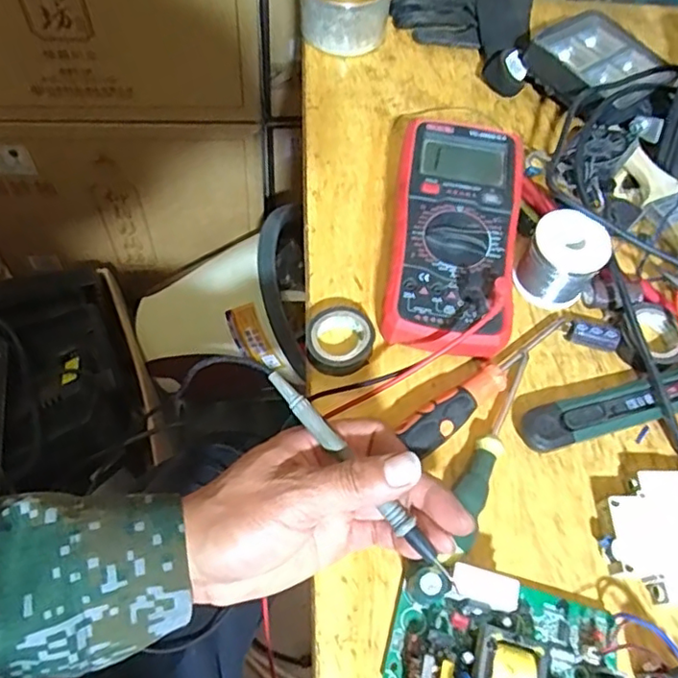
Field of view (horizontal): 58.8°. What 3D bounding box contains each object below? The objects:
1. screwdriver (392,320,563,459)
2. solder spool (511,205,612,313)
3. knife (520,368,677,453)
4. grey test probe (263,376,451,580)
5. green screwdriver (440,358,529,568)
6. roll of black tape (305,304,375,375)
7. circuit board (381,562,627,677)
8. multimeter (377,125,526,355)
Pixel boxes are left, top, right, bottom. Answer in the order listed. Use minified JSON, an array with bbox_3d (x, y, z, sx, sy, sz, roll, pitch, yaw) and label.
[{"bbox_3d":[0.102,0.026,0.407,0.156,0.027,0.024,-37,72,-21],"label":"screwdriver"},{"bbox_3d":[0.164,-0.058,0.442,0.051,0.051,0.048,2,63,-5],"label":"solder spool"},{"bbox_3d":[0.186,0.047,0.406,0.131,0.020,0.029,-14,66,-12],"label":"knife"},{"bbox_3d":[0.008,0.069,0.317,0.011,0.007,0.134,-36,74,-20],"label":"grey test probe"},{"bbox_3d":[0.096,0.072,0.384,0.020,0.025,0.155,27,64,8],"label":"green screwdriver"},{"bbox_3d":[0.001,0.001,0.417,0.047,0.022,0.042,-13,66,-12],"label":"roll of black tape"},{"bbox_3d":[0.091,0.166,0.325,0.120,0.034,0.069,16,63,2],"label":"circuit board"},{"bbox_3d":[0.082,-0.074,0.445,0.090,0.055,0.185,10,61,1],"label":"multimeter"}]

